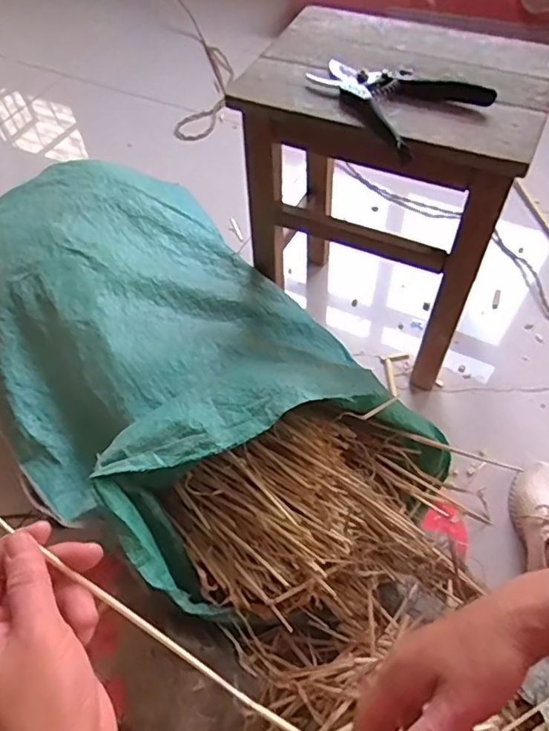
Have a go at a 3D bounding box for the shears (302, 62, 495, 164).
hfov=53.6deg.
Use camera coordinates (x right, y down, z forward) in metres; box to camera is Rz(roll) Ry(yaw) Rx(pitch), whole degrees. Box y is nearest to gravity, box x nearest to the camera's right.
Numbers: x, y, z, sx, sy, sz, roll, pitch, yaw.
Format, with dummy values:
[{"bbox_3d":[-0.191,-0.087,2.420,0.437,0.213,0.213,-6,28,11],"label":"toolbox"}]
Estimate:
[{"bbox_3d":[0.147,-0.302,0.597,0.140,0.022,0.195,-23,58,-12],"label":"shears"}]

